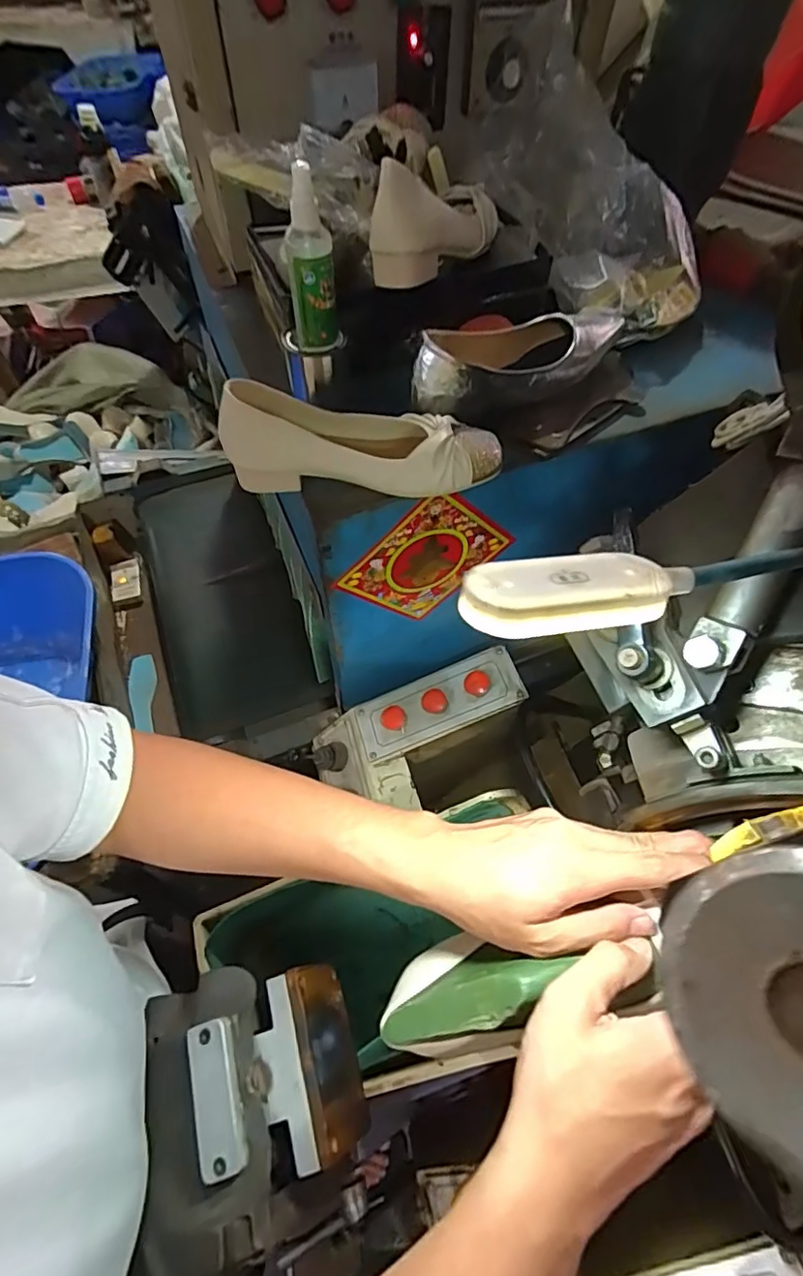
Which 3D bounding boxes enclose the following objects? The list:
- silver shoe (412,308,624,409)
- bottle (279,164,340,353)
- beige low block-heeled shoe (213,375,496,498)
[{"bbox_3d":[0.120,-0.283,0.553,0.242,0.059,0.083,-16,60,-11],"label":"silver shoe"},{"bbox_3d":[-0.078,-0.312,0.470,0.041,0.126,0.034,-6,58,-5],"label":"bottle"},{"bbox_3d":[-0.034,-0.180,0.494,0.242,0.076,0.076,4,58,1],"label":"beige low block-heeled shoe"}]

